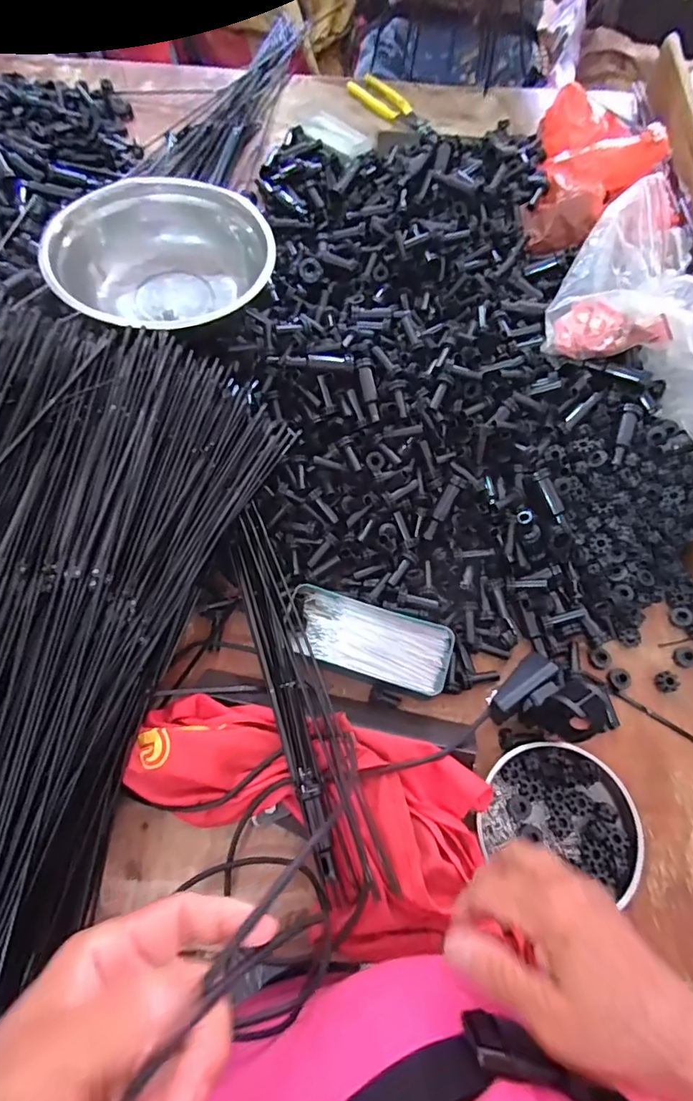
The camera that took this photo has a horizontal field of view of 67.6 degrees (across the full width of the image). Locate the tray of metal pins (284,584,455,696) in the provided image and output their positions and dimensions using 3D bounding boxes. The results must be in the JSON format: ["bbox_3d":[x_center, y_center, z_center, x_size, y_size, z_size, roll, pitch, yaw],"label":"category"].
[{"bbox_3d":[0.020,0.081,0.473,0.150,0.033,0.066,16,68,5],"label":"tray of metal pins"}]

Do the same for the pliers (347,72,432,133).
[{"bbox_3d":[0.061,-0.698,0.808,0.066,0.015,0.173,-29,71,-13],"label":"pliers"}]

